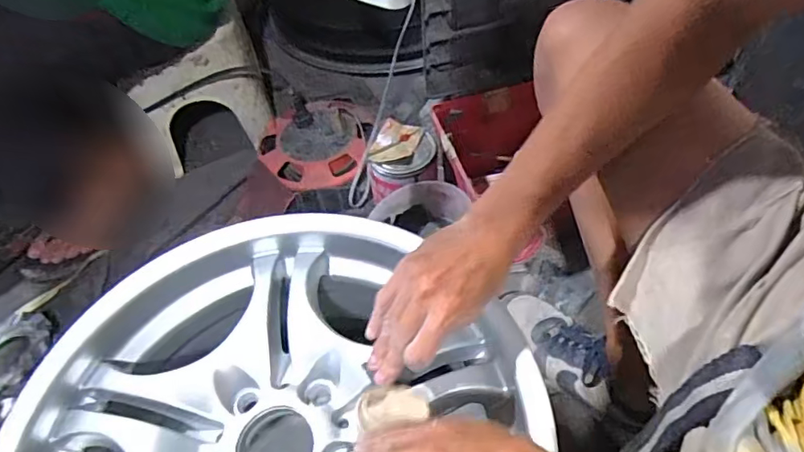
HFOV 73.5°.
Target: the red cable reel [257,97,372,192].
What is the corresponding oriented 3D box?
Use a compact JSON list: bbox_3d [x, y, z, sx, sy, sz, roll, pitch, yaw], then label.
[{"bbox_3d":[-0.141,-0.148,0.873,0.181,0.058,0.203,-14,53,-6],"label":"red cable reel"}]

